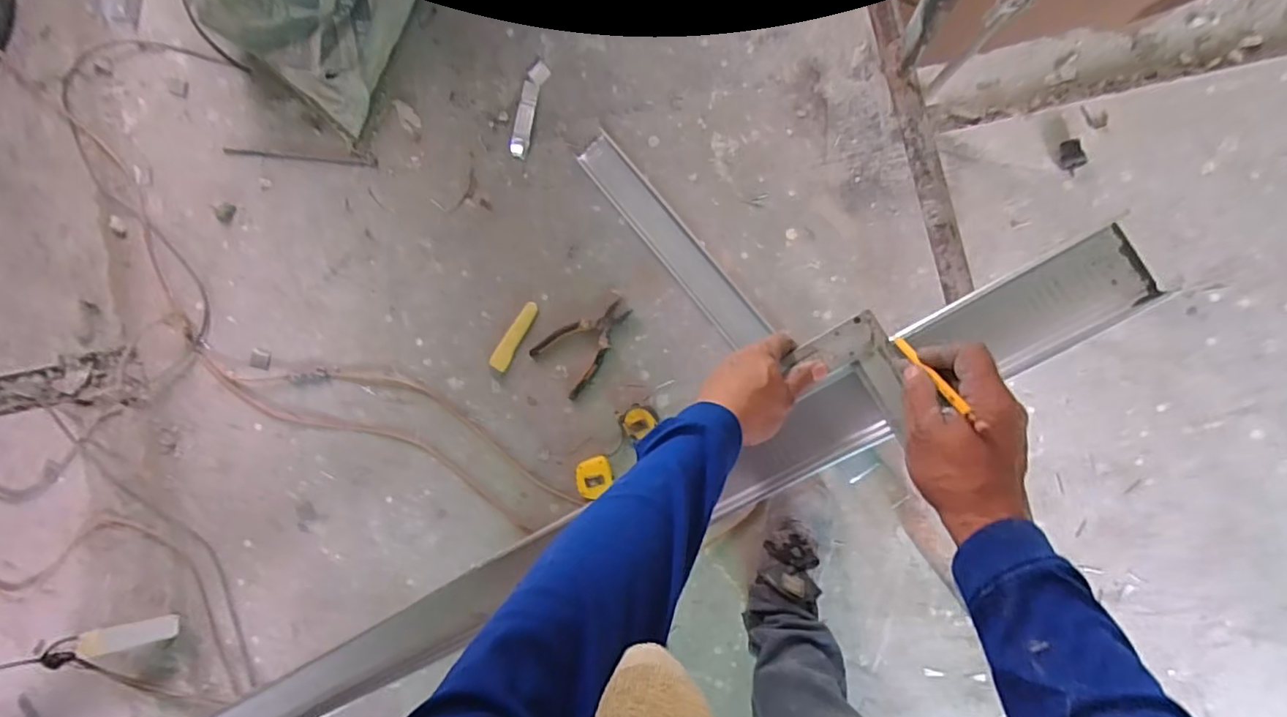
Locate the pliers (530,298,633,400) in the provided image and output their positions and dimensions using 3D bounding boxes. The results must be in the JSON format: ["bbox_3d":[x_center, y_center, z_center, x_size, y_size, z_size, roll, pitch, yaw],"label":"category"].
[{"bbox_3d":[-0.103,-0.033,1.046,0.184,0.012,0.116,-44,83,6],"label":"pliers"}]

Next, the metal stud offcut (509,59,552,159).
[{"bbox_3d":[-0.210,-0.450,1.058,0.041,0.007,0.172,17,92,9],"label":"metal stud offcut"}]

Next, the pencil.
[{"bbox_3d":[0.211,0.008,0.433,0.008,0.144,0.008,-17,113,8],"label":"pencil"}]

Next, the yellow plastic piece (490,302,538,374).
[{"bbox_3d":[-0.239,-0.041,1.074,0.036,0.013,0.139,31,94,8],"label":"yellow plastic piece"}]

